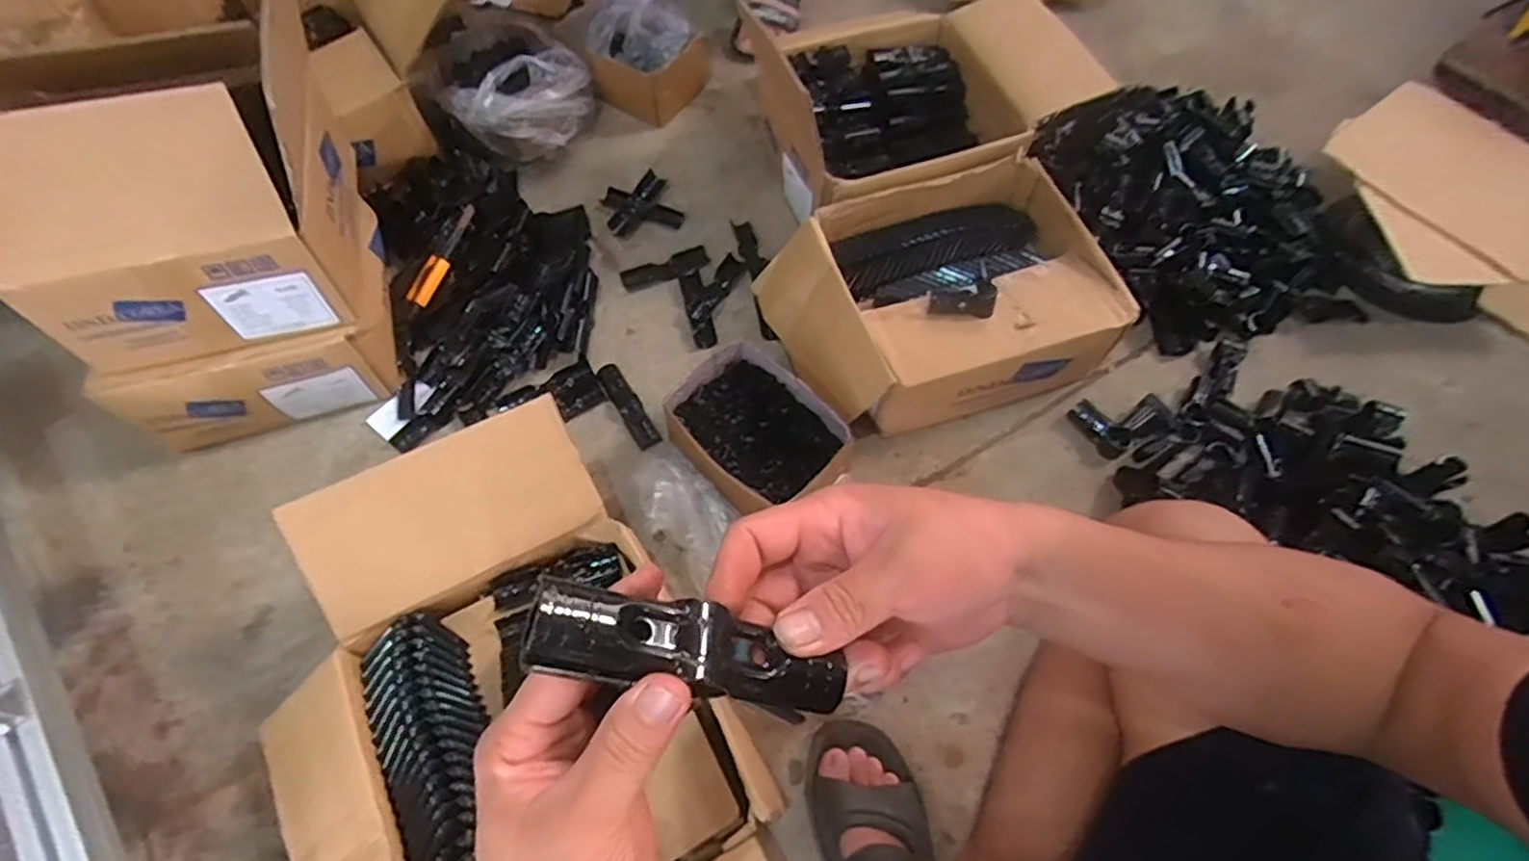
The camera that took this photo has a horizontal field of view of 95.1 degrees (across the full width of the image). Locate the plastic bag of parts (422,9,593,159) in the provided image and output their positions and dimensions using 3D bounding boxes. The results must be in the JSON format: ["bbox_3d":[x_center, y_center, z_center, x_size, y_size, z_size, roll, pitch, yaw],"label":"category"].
[{"bbox_3d":[-0.413,-0.556,1.101,0.215,0.113,0.296,-34,67,-17],"label":"plastic bag of parts"}]

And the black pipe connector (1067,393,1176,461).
[{"bbox_3d":[0.439,-0.015,0.860,0.103,0.027,0.075,-22,64,-12],"label":"black pipe connector"}]

